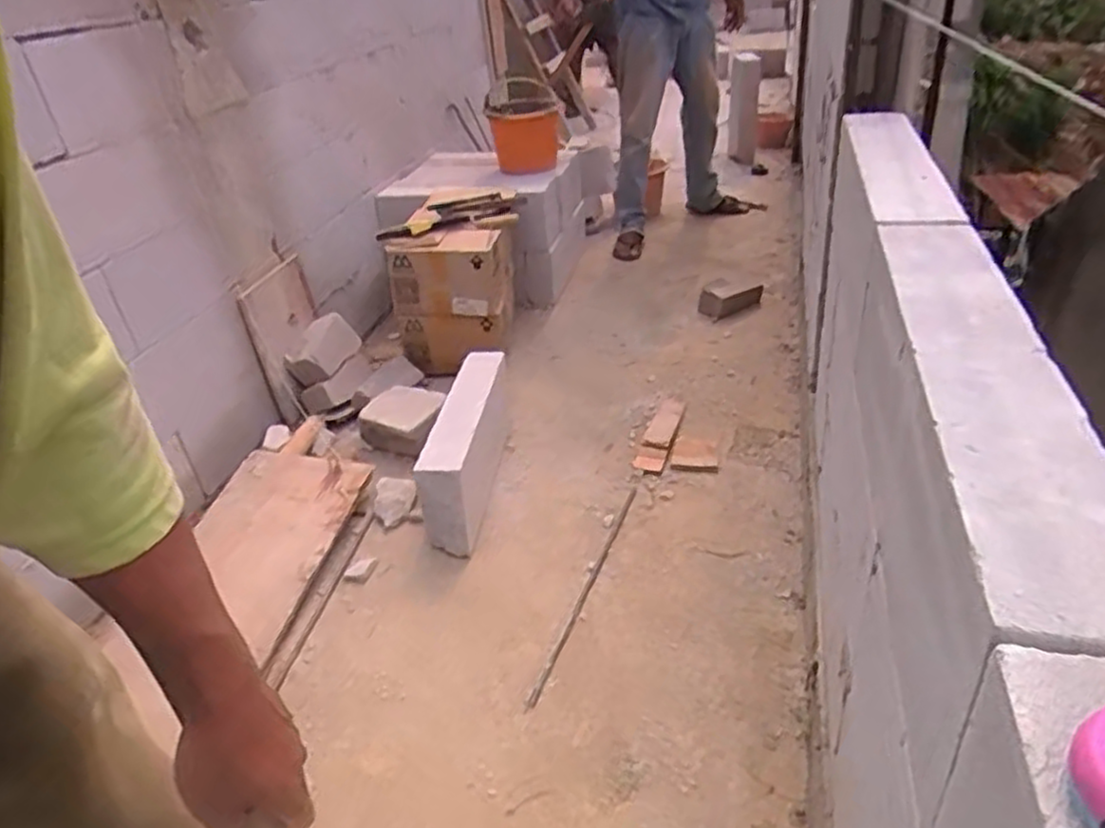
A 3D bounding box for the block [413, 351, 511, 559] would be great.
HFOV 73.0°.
[{"bbox_3d":[-0.203,0.064,1.808,0.124,0.251,0.634,-2,33,7],"label":"block"}]

